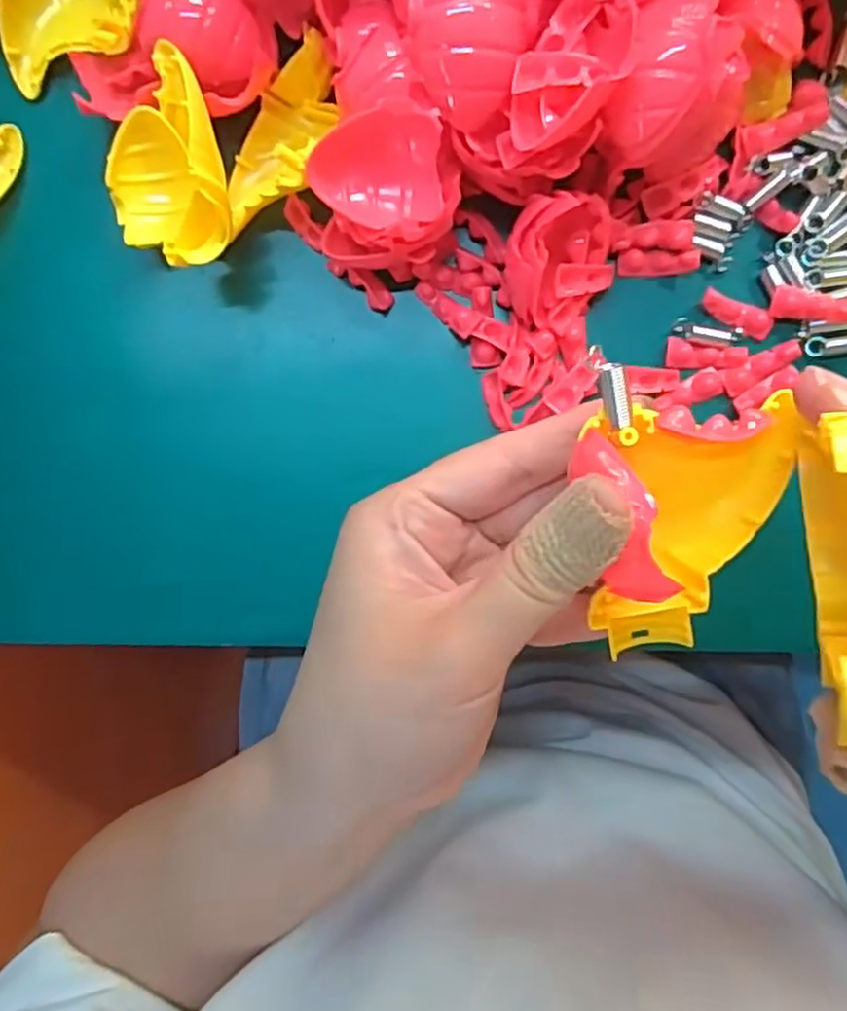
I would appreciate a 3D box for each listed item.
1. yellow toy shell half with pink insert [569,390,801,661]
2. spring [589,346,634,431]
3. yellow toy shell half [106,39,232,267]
[{"bbox_3d":[0.073,0.006,0.192,0.057,0.034,0.064,-6,92,1],"label":"yellow toy shell half with pink insert"},{"bbox_3d":[0.049,-0.031,0.177,0.007,0.004,0.022,-24,102,2],"label":"spring"},{"bbox_3d":[-0.095,-0.121,0.247,0.045,0.027,0.077,-14,92,1],"label":"yellow toy shell half"}]

